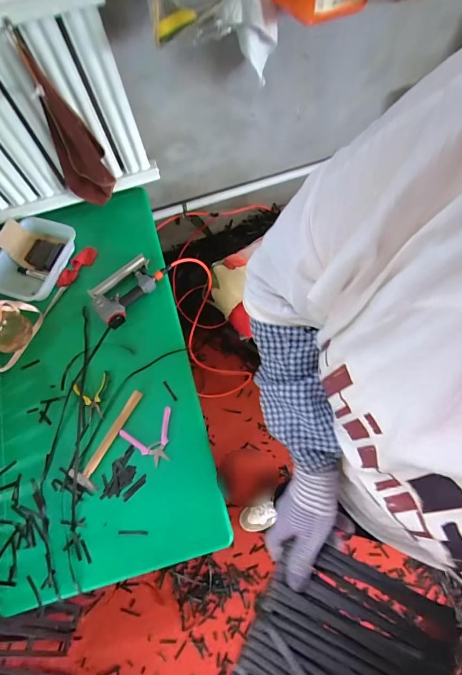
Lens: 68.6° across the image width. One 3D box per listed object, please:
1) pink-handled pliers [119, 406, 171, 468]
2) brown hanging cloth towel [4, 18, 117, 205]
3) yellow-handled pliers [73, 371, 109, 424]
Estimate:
[{"bbox_3d":[-0.209,0.278,0.920,0.145,0.009,0.126,-28,70,-8],"label":"pink-handled pliers"},{"bbox_3d":[-0.454,-0.561,0.944,0.136,0.462,0.096,-31,71,-9],"label":"brown hanging cloth towel"},{"bbox_3d":[-0.386,0.169,0.956,0.103,0.014,0.125,-18,69,-5],"label":"yellow-handled pliers"}]

